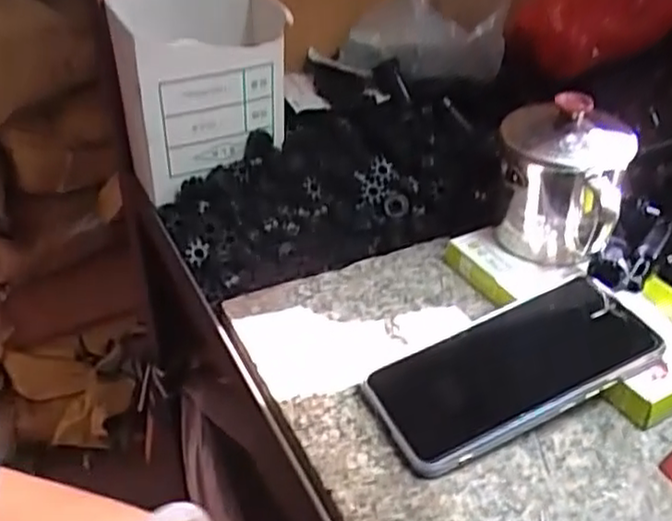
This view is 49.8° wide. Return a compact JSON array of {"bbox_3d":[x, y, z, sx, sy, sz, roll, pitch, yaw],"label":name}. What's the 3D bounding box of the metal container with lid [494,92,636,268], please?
[{"bbox_3d":[0.142,-0.052,0.460,0.081,0.088,0.082,12,38,15],"label":"metal container with lid"}]

